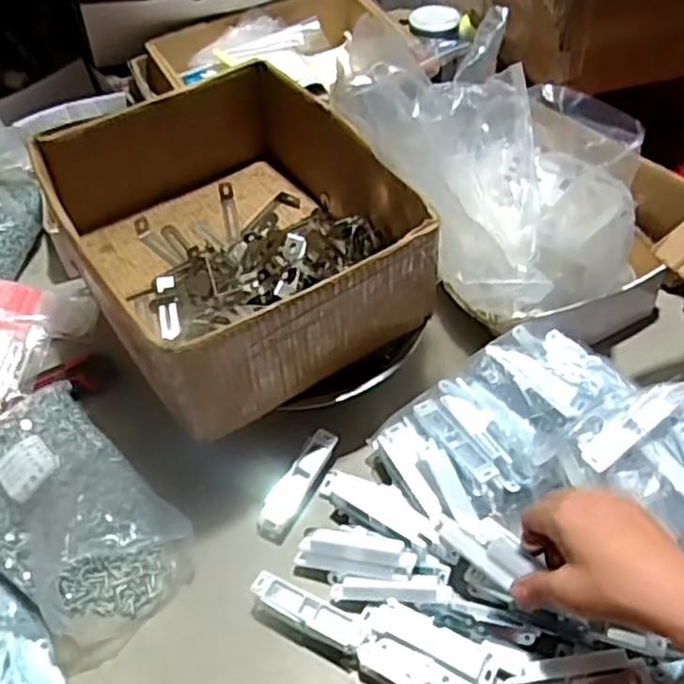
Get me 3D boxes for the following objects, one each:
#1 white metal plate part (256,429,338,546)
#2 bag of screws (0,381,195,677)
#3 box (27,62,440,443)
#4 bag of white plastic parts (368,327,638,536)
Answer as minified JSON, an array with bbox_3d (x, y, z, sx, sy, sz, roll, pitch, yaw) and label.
[{"bbox_3d":[-0.038,0.124,0.629,0.029,0.010,0.105,24,68,22],"label":"white metal plate part"},{"bbox_3d":[-0.234,0.135,0.594,0.223,0.086,0.138,35,60,28],"label":"bag of screws"},{"bbox_3d":[-0.094,-0.100,0.650,0.243,0.118,0.297,-28,54,-19],"label":"box"},{"bbox_3d":[0.143,0.067,0.625,0.211,0.053,0.127,-29,54,-19],"label":"bag of white plastic parts"}]

